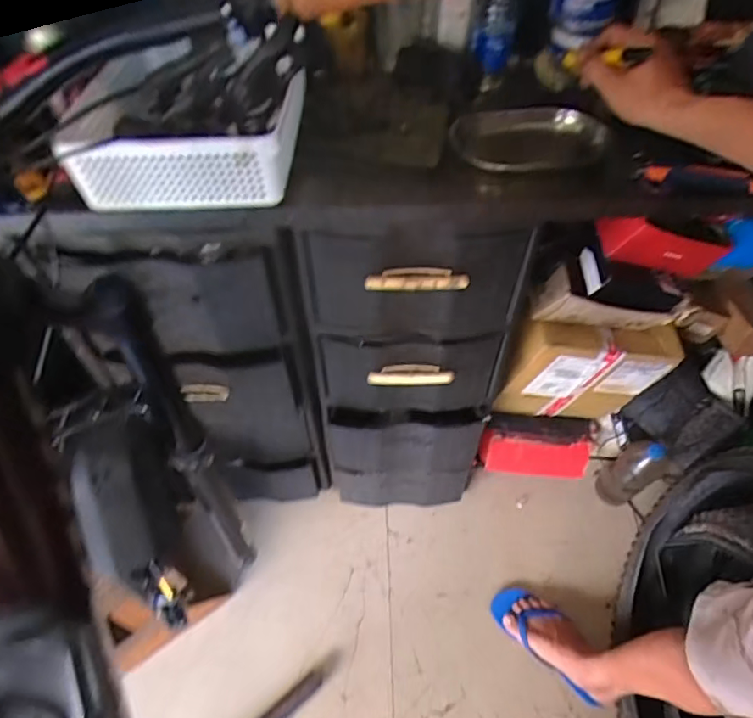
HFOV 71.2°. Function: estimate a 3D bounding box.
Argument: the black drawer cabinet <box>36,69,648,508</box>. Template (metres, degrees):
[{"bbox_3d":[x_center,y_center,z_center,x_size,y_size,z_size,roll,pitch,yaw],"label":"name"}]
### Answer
[{"bbox_3d":[-0.050,-0.042,1.013,0.721,0.785,0.355,-3,52,-1],"label":"black drawer cabinet"}]

